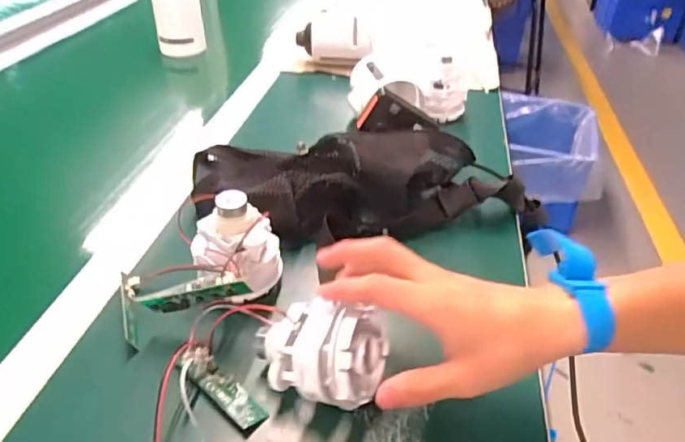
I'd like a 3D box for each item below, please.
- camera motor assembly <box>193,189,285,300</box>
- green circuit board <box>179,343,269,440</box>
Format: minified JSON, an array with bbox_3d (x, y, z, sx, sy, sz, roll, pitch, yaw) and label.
[{"bbox_3d":[-0.084,0.022,0.426,0.070,0.081,0.063,-9,38,-13],"label":"camera motor assembly"},{"bbox_3d":[-0.083,0.114,0.368,0.077,0.008,0.022,36,53,28],"label":"green circuit board"}]

